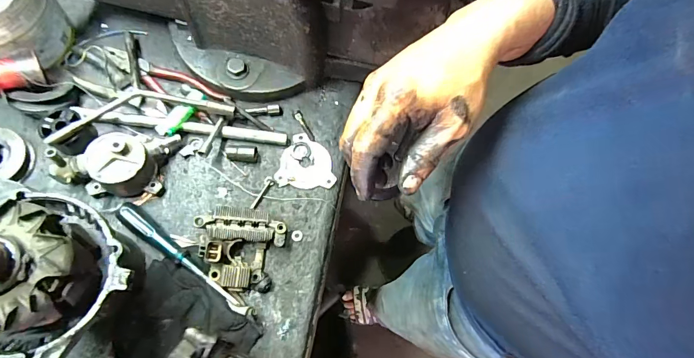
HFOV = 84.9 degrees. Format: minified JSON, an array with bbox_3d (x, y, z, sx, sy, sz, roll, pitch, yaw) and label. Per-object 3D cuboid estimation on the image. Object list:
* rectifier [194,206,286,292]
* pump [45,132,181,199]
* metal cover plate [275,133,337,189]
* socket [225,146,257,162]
[{"bbox_3d":[-0.135,0.082,0.479,0.108,0.038,0.109,2,70,-2],"label":"rectifier"},{"bbox_3d":[-0.292,-0.027,0.481,0.128,0.067,0.085,4,69,-1],"label":"pump"},{"bbox_3d":[-0.055,-0.025,0.539,0.078,0.004,0.077,5,69,0],"label":"metal cover plate"},{"bbox_3d":[-0.146,-0.035,0.526,0.044,0.020,0.020,2,70,-2],"label":"socket"}]

